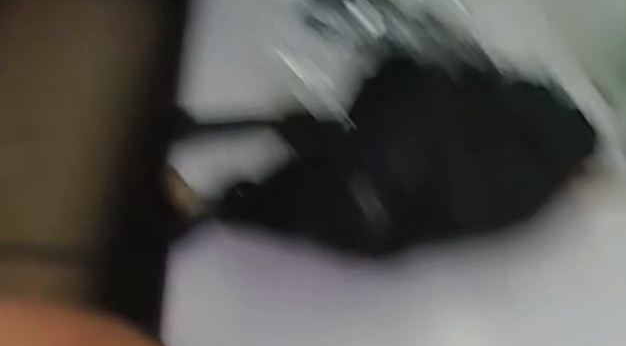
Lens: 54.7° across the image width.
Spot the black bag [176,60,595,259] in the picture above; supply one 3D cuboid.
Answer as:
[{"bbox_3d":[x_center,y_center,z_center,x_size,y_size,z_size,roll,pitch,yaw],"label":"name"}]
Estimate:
[{"bbox_3d":[0.054,0.000,0.379,0.243,0.104,0.081,-8,51,12],"label":"black bag"}]

